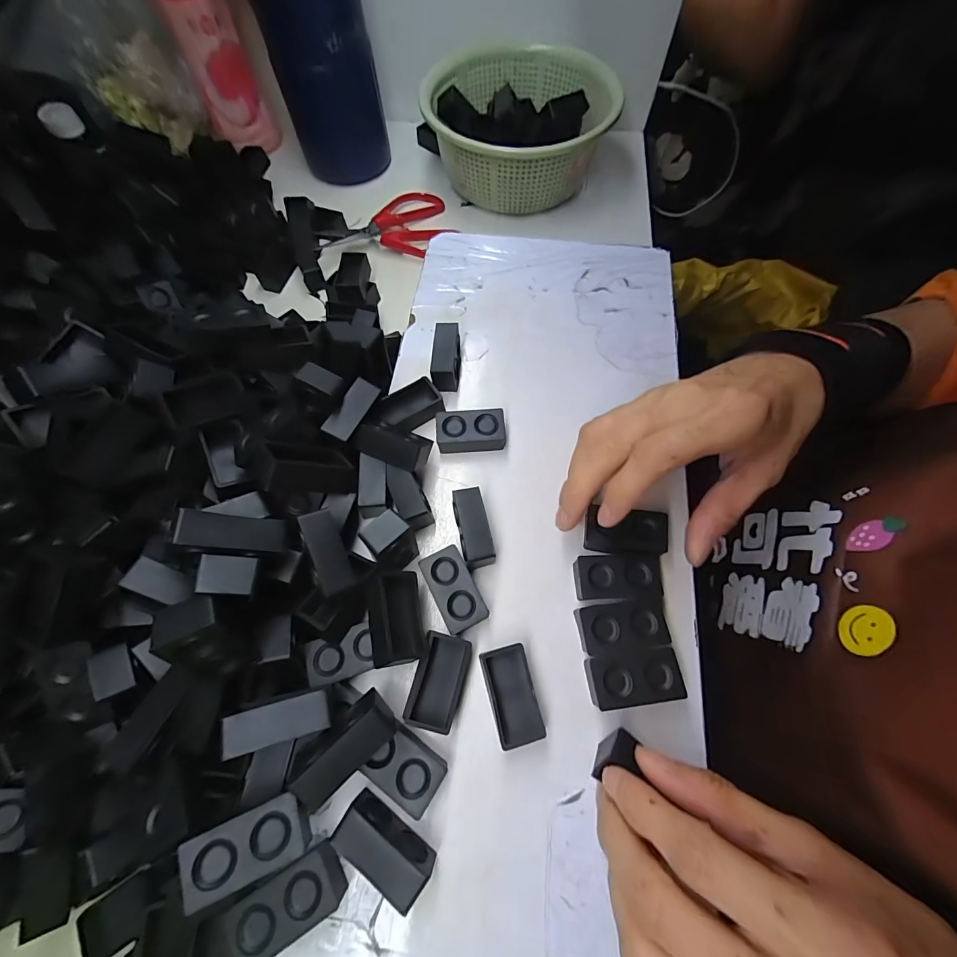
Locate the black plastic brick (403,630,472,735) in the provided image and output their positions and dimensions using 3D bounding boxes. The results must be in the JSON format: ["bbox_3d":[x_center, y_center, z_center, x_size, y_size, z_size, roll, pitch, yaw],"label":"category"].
[{"bbox_3d":[-0.019,0.100,0.203,0.023,0.019,0.041,15,67,7],"label":"black plastic brick"}]

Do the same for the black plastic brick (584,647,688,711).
[{"bbox_3d":[0.075,0.099,0.204,0.044,0.016,0.023,-7,66,-2],"label":"black plastic brick"}]

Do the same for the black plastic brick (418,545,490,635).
[{"bbox_3d":[-0.013,0.061,0.223,0.023,0.016,0.043,-26,68,-10],"label":"black plastic brick"}]

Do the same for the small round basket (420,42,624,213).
[{"bbox_3d":[0.038,-0.330,0.393,0.165,0.065,0.168,0,66,1],"label":"small round basket"}]

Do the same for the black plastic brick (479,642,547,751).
[{"bbox_3d":[0.017,0.106,0.203,0.023,0.012,0.042,-13,67,-5],"label":"black plastic brick"}]

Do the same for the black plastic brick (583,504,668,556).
[{"bbox_3d":[0.082,0.031,0.230,0.040,0.019,0.024,6,66,3],"label":"black plastic brick"}]

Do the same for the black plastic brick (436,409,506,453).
[{"bbox_3d":[-0.005,-0.030,0.261,0.042,0.018,0.023,-3,66,-1],"label":"black plastic brick"}]

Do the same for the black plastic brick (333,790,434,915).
[{"bbox_3d":[-0.040,0.157,0.177,0.041,0.023,0.019,31,70,13],"label":"black plastic brick"}]

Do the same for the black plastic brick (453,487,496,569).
[{"bbox_3d":[-0.003,0.029,0.232,0.017,0.024,0.045,-11,66,-4],"label":"black plastic brick"}]

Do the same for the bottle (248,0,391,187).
[{"bbox_3d":[-0.148,-0.383,0.341,0.109,0.208,0.072,-18,67,-7],"label":"bottle"}]

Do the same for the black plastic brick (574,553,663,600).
[{"bbox_3d":[0.074,0.054,0.223,0.044,0.018,0.023,-1,66,0],"label":"black plastic brick"}]

